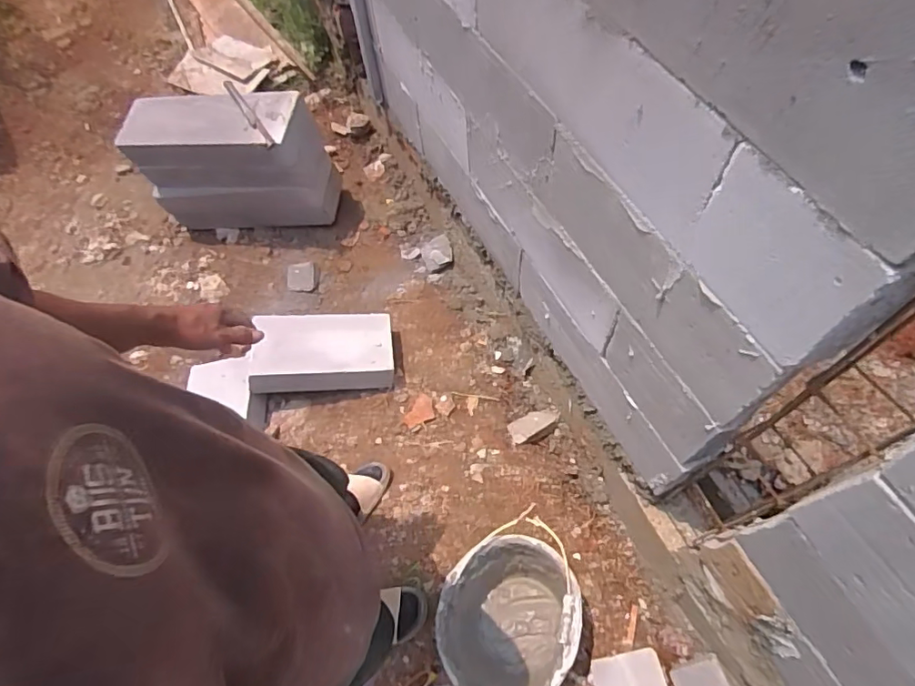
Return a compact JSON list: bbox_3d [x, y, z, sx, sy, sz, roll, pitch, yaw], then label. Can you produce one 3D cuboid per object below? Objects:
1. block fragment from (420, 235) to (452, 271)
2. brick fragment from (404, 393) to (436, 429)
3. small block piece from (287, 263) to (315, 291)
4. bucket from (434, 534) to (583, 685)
[{"bbox_3d":[-0.072,-0.306,1.771,0.097,0.046,0.104,-2,60,3],"label":"block fragment"},{"bbox_3d":[-0.111,0.190,1.477,0.088,0.013,0.082,-21,61,-8],"label":"brick fragment"},{"bbox_3d":[-0.527,-0.220,1.779,0.100,0.026,0.105,-5,60,1],"label":"small block piece"},{"bbox_3d":[0.100,0.532,1.040,0.245,0.214,0.261,-2,60,3],"label":"bucket"}]

